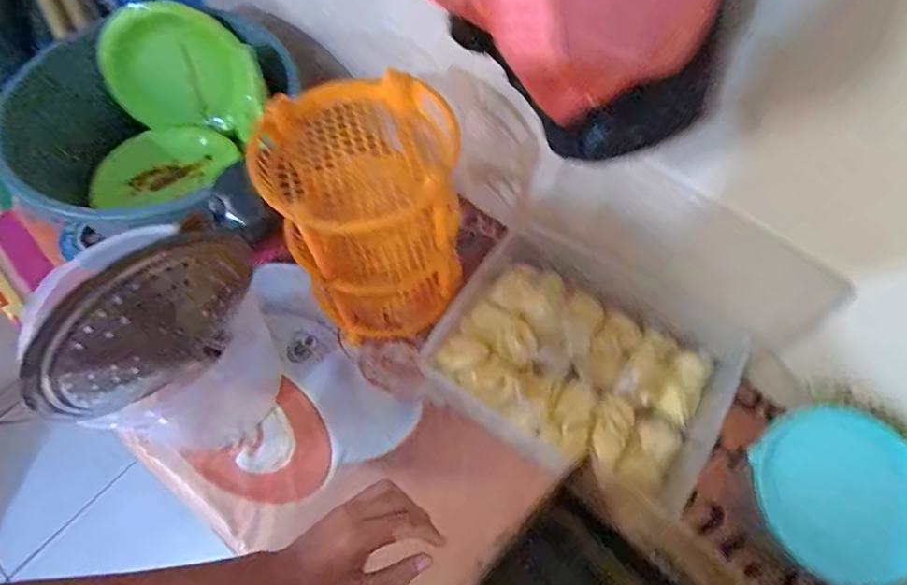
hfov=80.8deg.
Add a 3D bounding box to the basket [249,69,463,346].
[{"bbox_3d":[-0.110,-0.094,0.713,0.208,0.311,0.209,0,62,0],"label":"basket"}]

